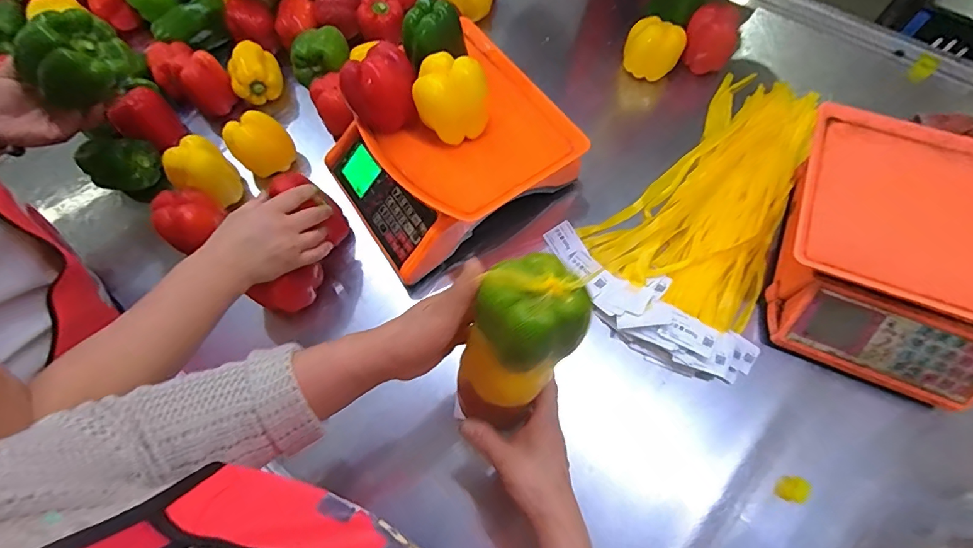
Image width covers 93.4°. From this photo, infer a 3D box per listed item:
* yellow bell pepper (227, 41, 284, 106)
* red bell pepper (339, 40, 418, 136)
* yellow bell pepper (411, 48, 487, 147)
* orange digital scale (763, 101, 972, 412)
[{"bbox_3d":[-0.373,-0.327,0.747,0.078,0.062,0.086,-19,68,-6],"label":"yellow bell pepper"},{"bbox_3d":[-0.127,-0.223,0.555,0.083,0.078,0.069,-19,68,-6],"label":"red bell pepper"},{"bbox_3d":[-0.044,-0.201,0.538,0.079,0.096,0.065,-17,68,-5],"label":"yellow bell pepper"},{"bbox_3d":[0.506,-0.021,0.542,0.300,0.108,0.292,22,70,11],"label":"orange digital scale"}]

